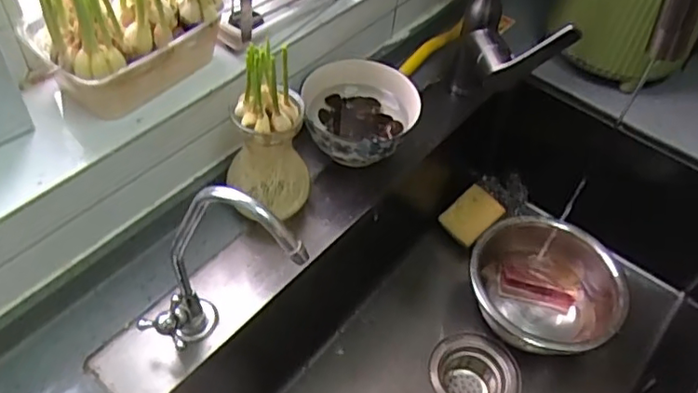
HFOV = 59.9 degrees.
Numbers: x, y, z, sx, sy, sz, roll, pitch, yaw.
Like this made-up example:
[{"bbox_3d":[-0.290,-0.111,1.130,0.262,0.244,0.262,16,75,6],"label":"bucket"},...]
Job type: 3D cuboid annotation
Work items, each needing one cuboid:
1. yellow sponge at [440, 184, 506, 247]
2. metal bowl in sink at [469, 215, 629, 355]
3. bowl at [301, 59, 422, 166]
[{"bbox_3d":[0.176,0.027,0.871,0.060,0.079,0.018,41,28,0],"label":"yellow sponge"},{"bbox_3d":[0.247,0.120,0.773,0.183,0.082,0.172,3,49,-4],"label":"metal bowl in sink"},{"bbox_3d":[0.013,-0.085,0.681,0.123,0.082,0.113,3,49,-4],"label":"bowl"}]

